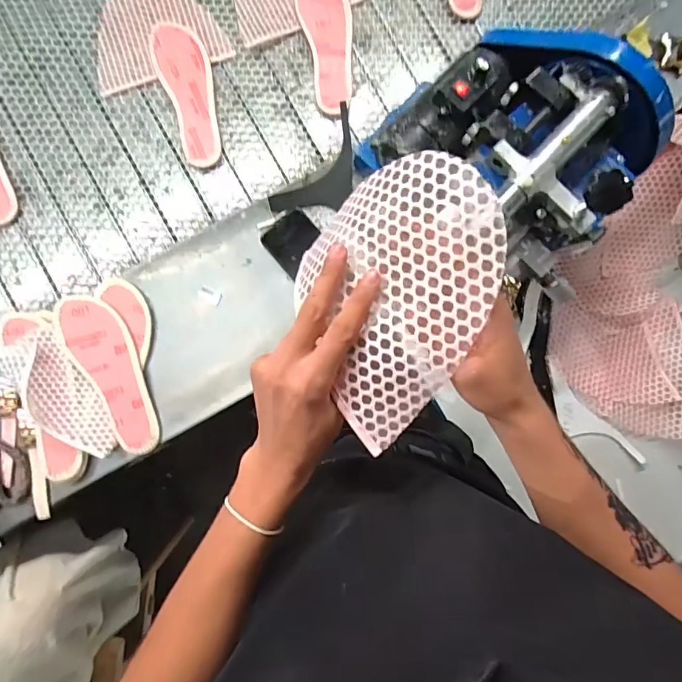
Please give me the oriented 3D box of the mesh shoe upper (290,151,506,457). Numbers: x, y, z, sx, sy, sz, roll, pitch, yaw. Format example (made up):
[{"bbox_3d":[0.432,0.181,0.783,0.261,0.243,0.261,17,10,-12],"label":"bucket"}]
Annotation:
[{"bbox_3d":[0.033,-0.034,0.313,0.132,0.035,0.185,34,105,18],"label":"mesh shoe upper"}]

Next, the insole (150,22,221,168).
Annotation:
[{"bbox_3d":[-0.234,-0.387,0.689,0.078,0.012,0.225,-17,89,-3],"label":"insole"}]

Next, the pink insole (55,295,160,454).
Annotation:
[{"bbox_3d":[-0.330,0.046,0.645,0.078,0.014,0.241,-28,95,-16],"label":"pink insole"}]

